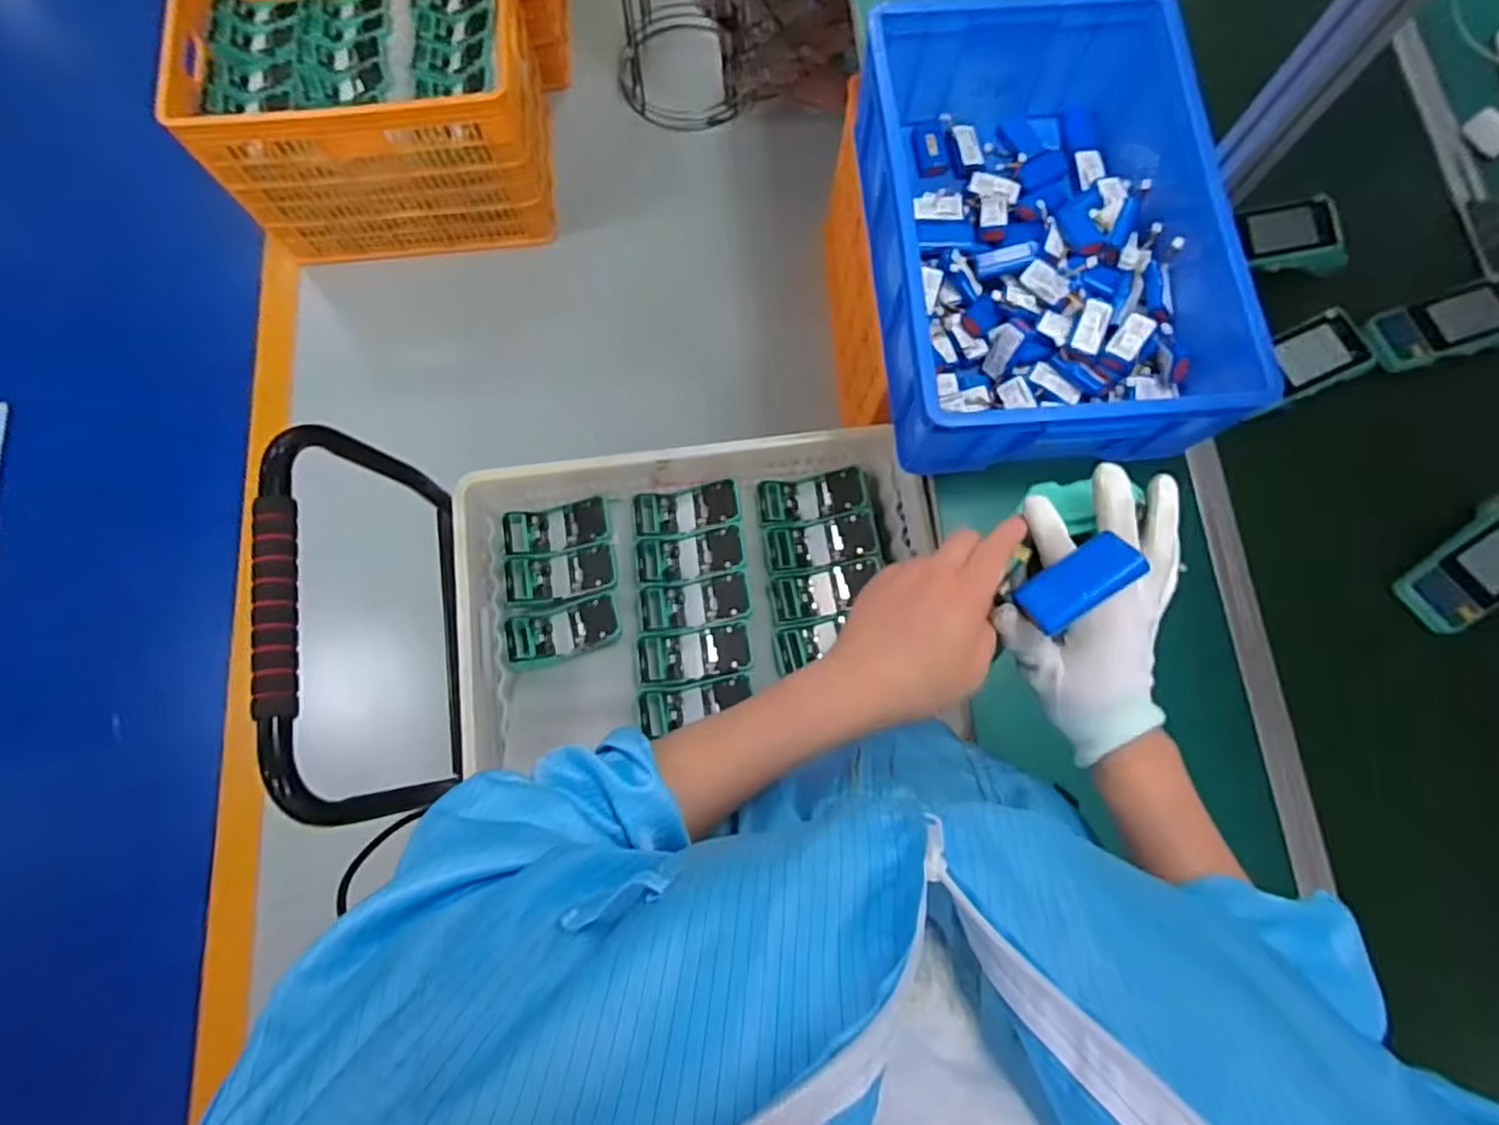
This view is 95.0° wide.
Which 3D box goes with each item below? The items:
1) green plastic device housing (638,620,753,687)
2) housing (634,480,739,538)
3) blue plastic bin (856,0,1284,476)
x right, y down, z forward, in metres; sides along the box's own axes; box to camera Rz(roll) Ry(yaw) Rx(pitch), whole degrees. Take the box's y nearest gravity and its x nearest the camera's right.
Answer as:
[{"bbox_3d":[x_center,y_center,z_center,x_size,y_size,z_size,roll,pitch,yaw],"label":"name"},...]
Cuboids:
[{"bbox_3d":[-0.080,0.136,1.024,0.165,0.035,0.080,-9,76,-3],"label":"green plastic device housing"},{"bbox_3d":[-0.098,-0.082,1.081,0.164,0.051,0.076,-9,76,-3],"label":"housing"},{"bbox_3d":[0.320,-0.368,0.783,0.341,0.155,0.510,-5,76,-2],"label":"blue plastic bin"}]

